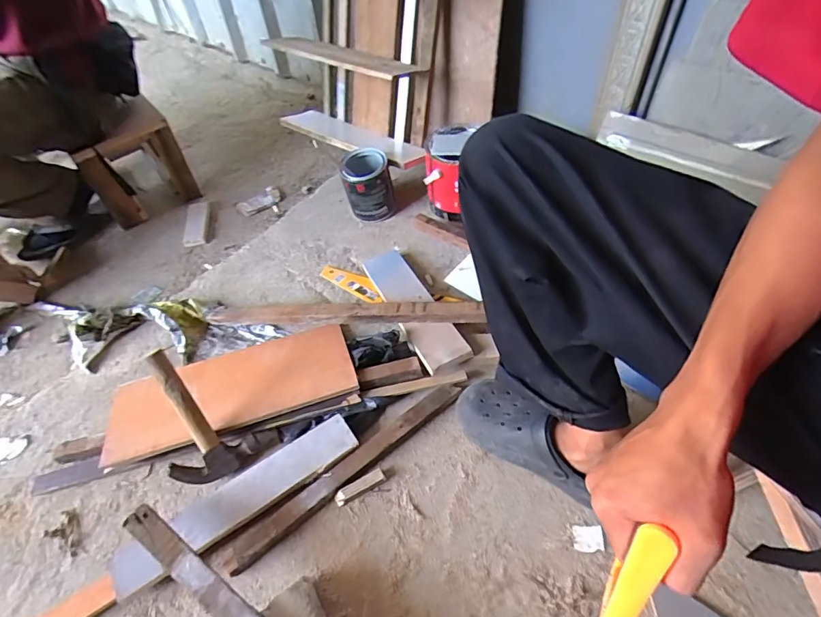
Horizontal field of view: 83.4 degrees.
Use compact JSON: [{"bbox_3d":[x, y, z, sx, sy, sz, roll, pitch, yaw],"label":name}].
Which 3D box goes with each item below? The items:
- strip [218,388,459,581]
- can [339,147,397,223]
[{"bbox_3d":[-0.089,0.245,0.705,0.413,0.028,0.038,-34,56,-20],"label":"strip"},{"bbox_3d":[-0.098,-0.279,1.058,0.105,0.137,0.105,-3,51,3],"label":"can"}]

